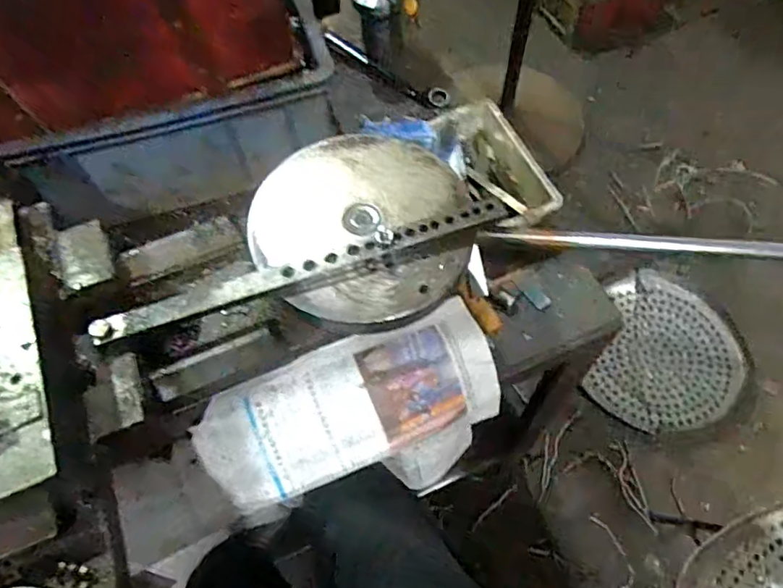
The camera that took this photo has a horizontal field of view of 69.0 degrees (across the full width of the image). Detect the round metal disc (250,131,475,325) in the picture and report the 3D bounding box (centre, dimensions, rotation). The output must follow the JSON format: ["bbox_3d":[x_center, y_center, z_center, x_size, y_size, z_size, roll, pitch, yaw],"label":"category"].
[{"bbox_3d":[-0.026,-0.063,0.485,0.177,0.021,0.189,-1,61,2],"label":"round metal disc"}]

